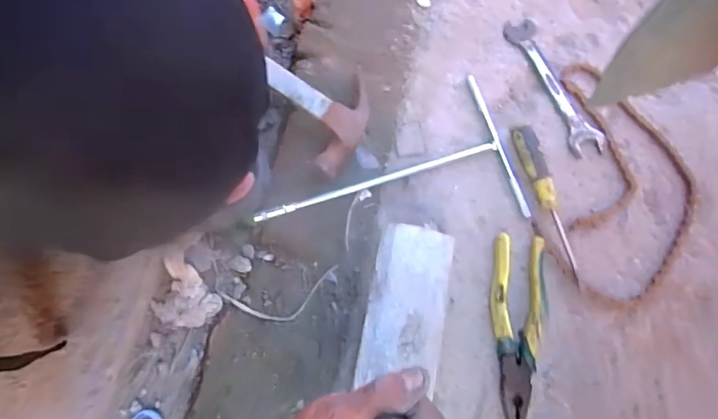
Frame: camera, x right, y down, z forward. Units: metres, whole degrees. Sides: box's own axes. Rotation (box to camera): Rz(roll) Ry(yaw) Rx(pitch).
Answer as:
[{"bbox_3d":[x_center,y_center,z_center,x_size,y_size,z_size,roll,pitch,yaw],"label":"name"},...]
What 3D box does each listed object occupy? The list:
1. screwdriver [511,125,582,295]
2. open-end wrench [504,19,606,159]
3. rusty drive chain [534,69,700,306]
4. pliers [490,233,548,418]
[{"bbox_3d":[0.211,-0.007,0.513,0.020,0.028,0.177,-20,76,-4],"label":"screwdriver"},{"bbox_3d":[0.231,-0.148,0.561,0.039,0.009,0.186,-22,76,-4],"label":"open-end wrench"},{"bbox_3d":[0.291,-0.030,0.527,0.164,0.007,0.271,15,76,5],"label":"rusty drive chain"},{"bbox_3d":[0.167,0.122,0.488,0.058,0.020,0.187,1,75,2],"label":"pliers"}]

